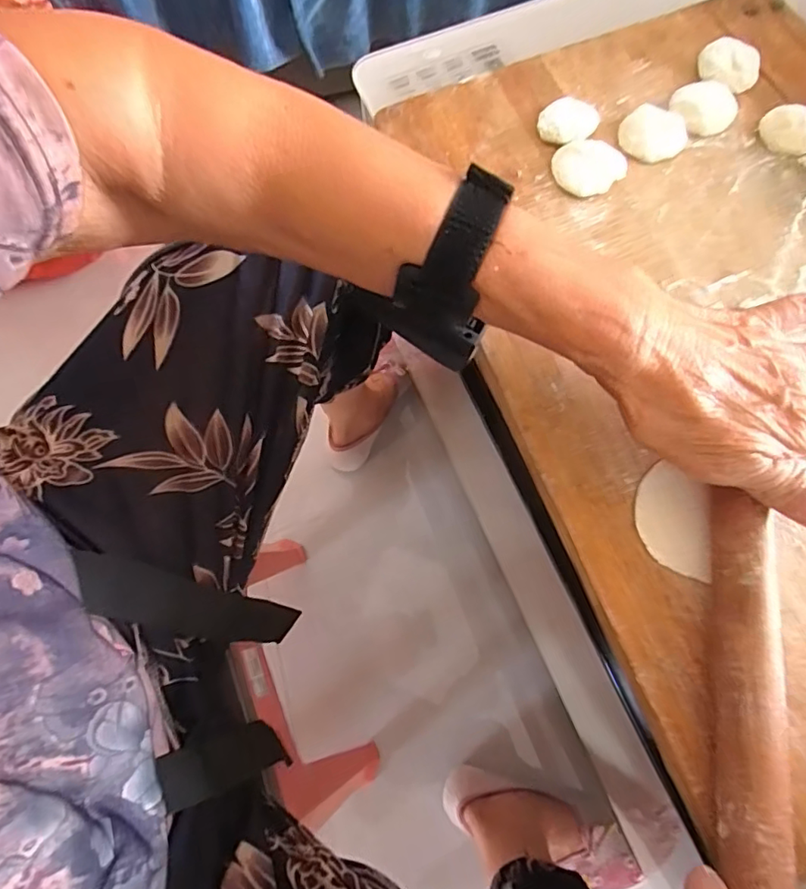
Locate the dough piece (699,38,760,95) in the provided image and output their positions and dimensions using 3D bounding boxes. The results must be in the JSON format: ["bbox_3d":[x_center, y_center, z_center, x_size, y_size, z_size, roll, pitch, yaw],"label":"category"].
[{"bbox_3d":[0.217,-0.253,0.355,0.039,0.011,0.033,29,76,10],"label":"dough piece"}]

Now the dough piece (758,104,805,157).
[{"bbox_3d":[0.244,-0.197,0.336,0.036,0.014,0.027,35,75,14],"label":"dough piece"}]

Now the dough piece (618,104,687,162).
[{"bbox_3d":[0.159,-0.197,0.341,0.040,0.010,0.037,0,73,1],"label":"dough piece"}]

